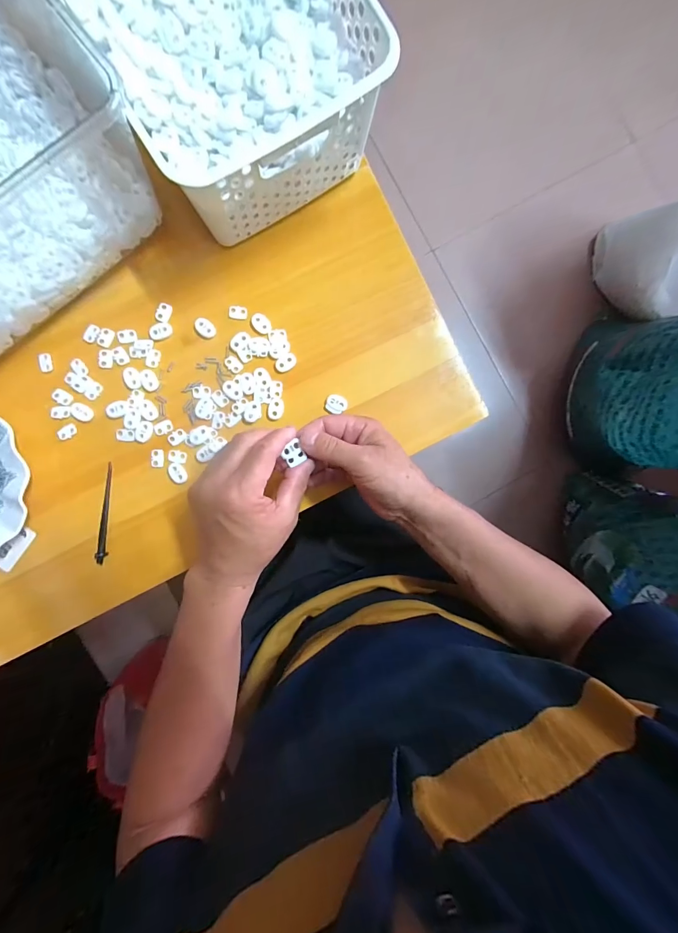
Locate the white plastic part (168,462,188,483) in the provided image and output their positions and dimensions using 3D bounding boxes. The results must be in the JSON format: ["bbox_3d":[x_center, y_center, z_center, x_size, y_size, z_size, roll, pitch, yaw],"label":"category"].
[{"bbox_3d":[-0.169,0.007,0.383,0.016,0.004,0.023,-30,92,-3],"label":"white plastic part"}]

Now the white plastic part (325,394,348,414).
[{"bbox_3d":[-0.003,-0.066,0.389,0.022,0.004,0.020,18,89,-3],"label":"white plastic part"}]

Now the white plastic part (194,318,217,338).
[{"bbox_3d":[-0.140,-0.145,0.382,0.016,0.004,0.024,-45,92,-3],"label":"white plastic part"}]

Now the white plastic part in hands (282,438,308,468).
[{"bbox_3d":[-0.040,-0.010,0.325,0.018,0.007,0.019,-33,92,-3],"label":"white plastic part in hands"}]

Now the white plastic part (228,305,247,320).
[{"bbox_3d":[-0.107,-0.163,0.385,0.019,0.004,0.014,4,90,-3],"label":"white plastic part"}]

